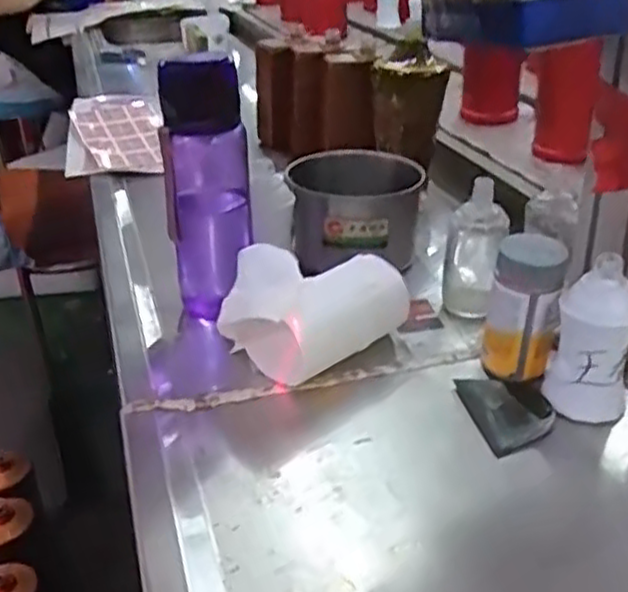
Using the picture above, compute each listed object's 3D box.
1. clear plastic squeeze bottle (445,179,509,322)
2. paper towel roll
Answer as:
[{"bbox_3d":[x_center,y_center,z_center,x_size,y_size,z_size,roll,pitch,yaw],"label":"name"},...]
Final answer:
[{"bbox_3d":[0.144,-0.043,0.670,0.053,0.113,0.046,1,29,8],"label":"clear plastic squeeze bottle"},{"bbox_3d":[-0.010,0.013,0.622,0.114,0.081,0.141,21,37,36],"label":"paper towel roll"}]

